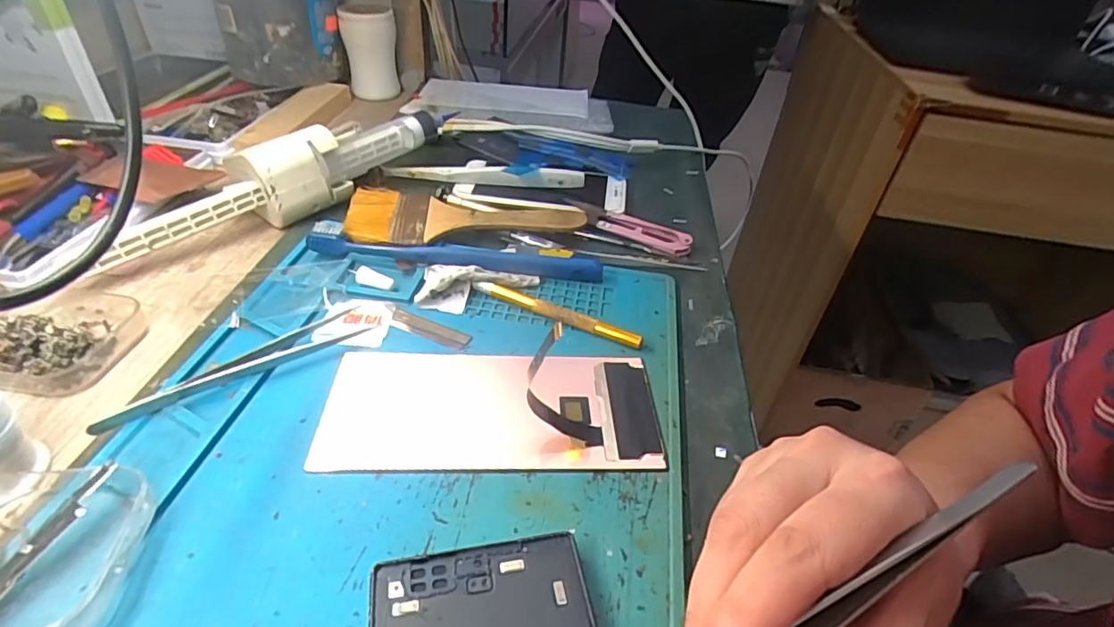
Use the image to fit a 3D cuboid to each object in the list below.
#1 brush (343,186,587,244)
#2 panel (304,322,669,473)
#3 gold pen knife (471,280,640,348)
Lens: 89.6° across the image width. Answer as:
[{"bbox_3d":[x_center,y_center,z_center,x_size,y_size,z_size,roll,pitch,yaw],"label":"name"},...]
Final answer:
[{"bbox_3d":[-0.063,-0.065,0.394,0.161,0.010,0.063,3,40,-5],"label":"brush"},{"bbox_3d":[-0.030,0.038,0.274,0.159,0.026,0.078,1,40,-7],"label":"panel"},{"bbox_3d":[-0.001,-0.001,0.330,0.106,0.008,0.008,21,42,16],"label":"gold pen knife"}]

